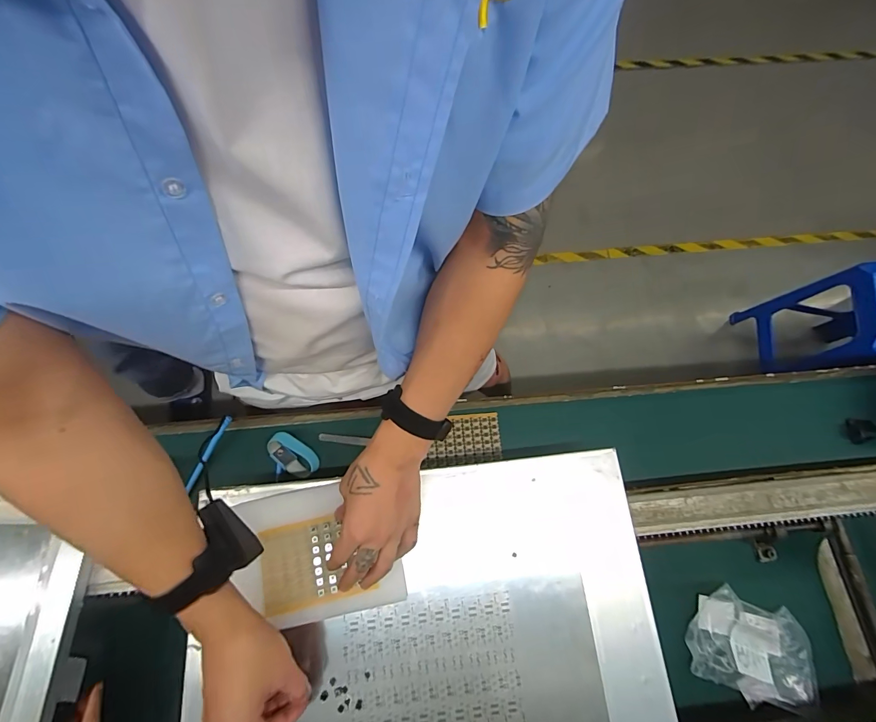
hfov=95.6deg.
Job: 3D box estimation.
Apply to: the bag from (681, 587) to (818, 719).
[{"bbox_3d":[0.445,0.405,0.562,0.166,0.018,0.134,28,73,7],"label":"bag"}]

